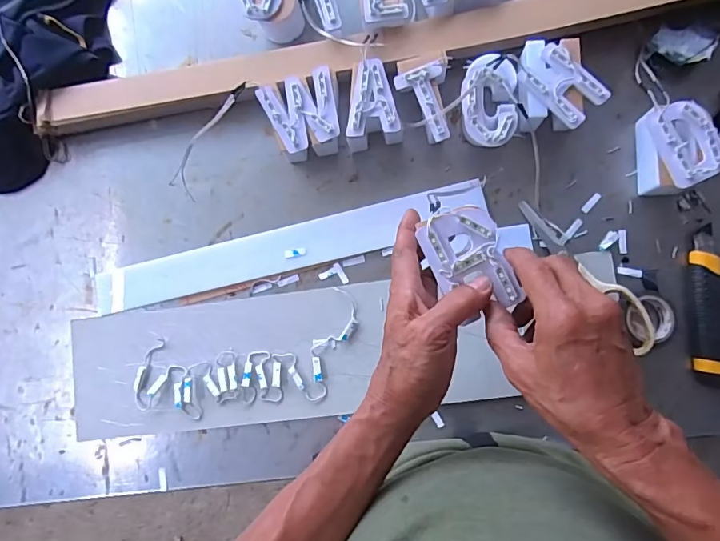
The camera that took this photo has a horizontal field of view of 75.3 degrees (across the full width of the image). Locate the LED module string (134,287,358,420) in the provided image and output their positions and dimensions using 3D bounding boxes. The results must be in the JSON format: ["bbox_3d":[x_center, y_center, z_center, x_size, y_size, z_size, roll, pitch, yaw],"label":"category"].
[{"bbox_3d":[-0.124,0.107,0.517,0.260,0.010,0.104,-17,83,4],"label":"LED module string"}]

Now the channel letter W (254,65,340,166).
[{"bbox_3d":[-0.058,-0.172,0.523,0.086,0.050,0.084,-20,82,3],"label":"channel letter W"}]

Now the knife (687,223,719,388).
[{"bbox_3d":[0.355,0.037,0.471,0.037,0.016,0.159,-5,83,5],"label":"knife"}]

